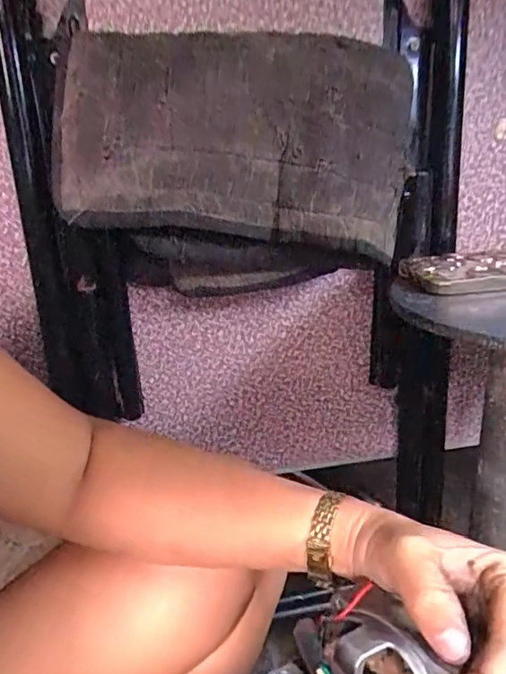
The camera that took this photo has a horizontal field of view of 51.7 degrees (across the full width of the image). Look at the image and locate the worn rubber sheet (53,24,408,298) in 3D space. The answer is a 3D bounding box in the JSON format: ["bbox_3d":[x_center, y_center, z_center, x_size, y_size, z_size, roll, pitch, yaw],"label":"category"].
[{"bbox_3d":[-0.014,-0.128,0.398,0.271,0.186,0.088,-4,22,-1],"label":"worn rubber sheet"}]

